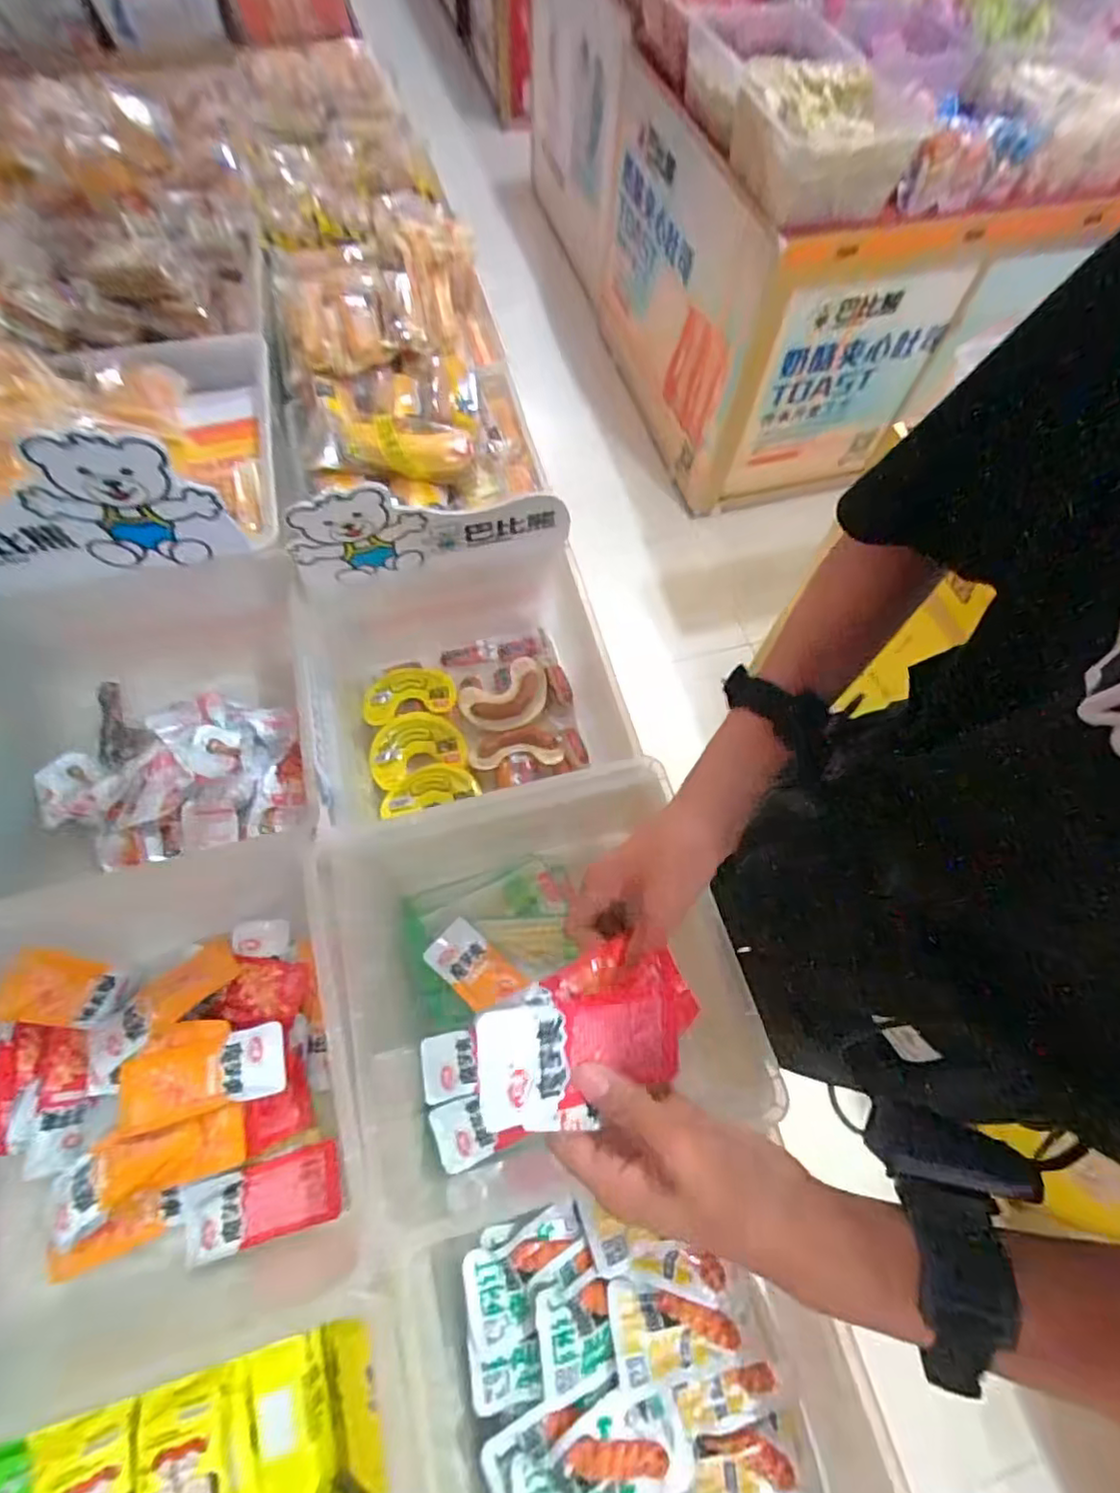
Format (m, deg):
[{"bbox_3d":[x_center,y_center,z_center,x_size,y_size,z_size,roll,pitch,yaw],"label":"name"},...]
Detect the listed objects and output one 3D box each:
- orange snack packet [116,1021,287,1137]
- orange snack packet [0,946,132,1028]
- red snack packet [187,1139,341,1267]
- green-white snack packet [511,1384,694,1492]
[{"bbox_3d":[-0.284,0.258,0.490,0.122,0.021,0.051,-12,66,-8],"label":"orange snack packet"},{"bbox_3d":[-0.384,0.188,0.484,0.016,0.087,0.052,11,68,27],"label":"orange snack packet"},{"bbox_3d":[-0.226,0.348,0.481,0.113,0.015,0.051,-14,66,-9],"label":"red snack packet"},{"bbox_3d":[0.032,0.528,0.457,0.132,0.018,0.063,-5,64,-21],"label":"green-white snack packet"}]

